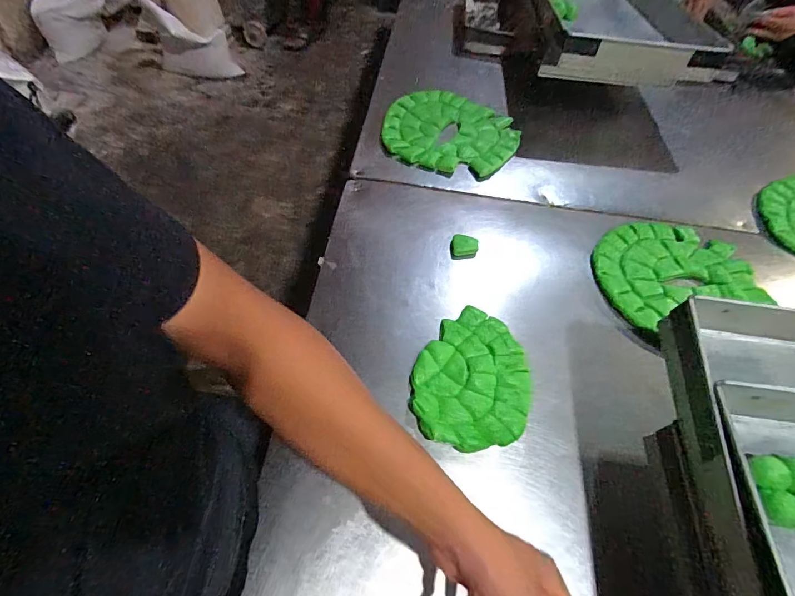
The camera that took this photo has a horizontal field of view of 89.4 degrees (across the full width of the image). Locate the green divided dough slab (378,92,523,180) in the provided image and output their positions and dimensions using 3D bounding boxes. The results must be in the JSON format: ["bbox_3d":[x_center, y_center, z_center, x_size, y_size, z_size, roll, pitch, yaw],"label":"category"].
[{"bbox_3d":[0.119,-0.386,0.916,0.291,0.033,0.252,6,56,-3],"label":"green divided dough slab"}]

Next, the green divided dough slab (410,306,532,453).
[{"bbox_3d":[0.109,0.111,0.578,0.159,0.023,0.206,14,56,6],"label":"green divided dough slab"}]

